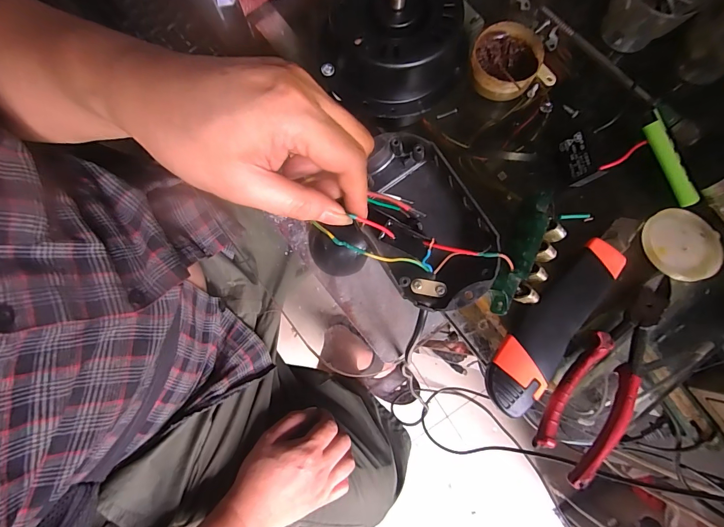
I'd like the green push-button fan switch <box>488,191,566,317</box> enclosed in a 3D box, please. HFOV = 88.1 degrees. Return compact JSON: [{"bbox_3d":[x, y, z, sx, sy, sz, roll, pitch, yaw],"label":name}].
[{"bbox_3d":[0.116,-0.002,0.261,0.035,0.028,0.084,27,80,5],"label":"green push-button fan switch"}]

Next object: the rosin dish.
[{"bbox_3d":[0.118,-0.167,0.308,0.053,0.022,0.060,20,80,4],"label":"rosin dish"}]

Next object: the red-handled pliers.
[{"bbox_3d":[0.173,0.073,0.258,0.044,0.016,0.155,35,81,7],"label":"red-handled pliers"}]

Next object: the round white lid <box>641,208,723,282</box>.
[{"bbox_3d":[0.242,-0.014,0.282,0.057,0.007,0.054,0,79,0],"label":"round white lid"}]

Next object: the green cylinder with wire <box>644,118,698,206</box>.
[{"bbox_3d":[0.235,-0.075,0.286,0.011,0.011,0.068,-30,93,-5],"label":"green cylinder with wire"}]

